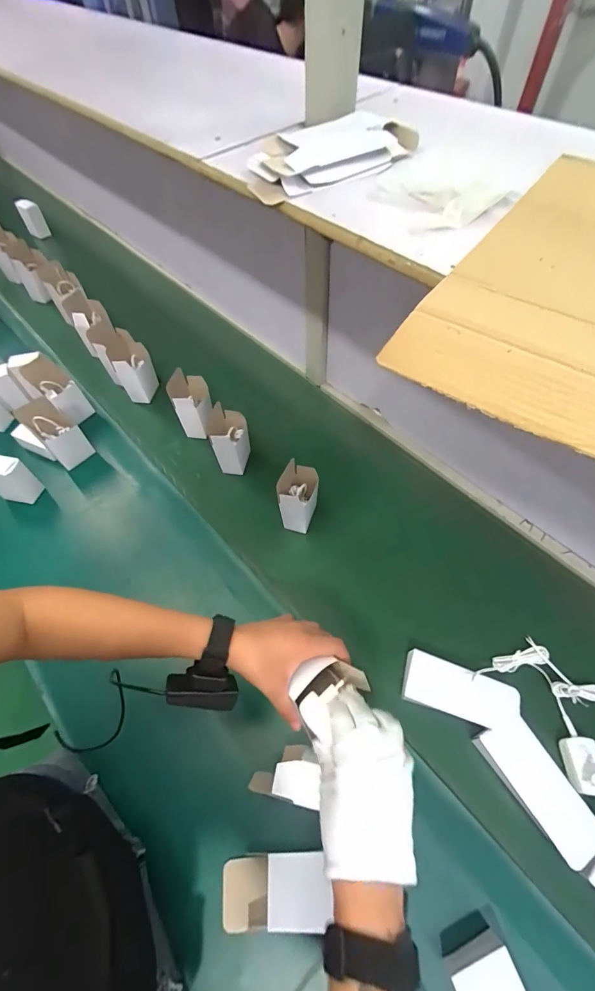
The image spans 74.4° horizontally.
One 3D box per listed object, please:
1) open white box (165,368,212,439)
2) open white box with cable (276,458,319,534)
[{"bbox_3d":[-0.214,-0.192,0.797,0.062,0.148,0.082,0,58,3],"label":"open white box"},{"bbox_3d":[0.004,0.003,0.678,0.060,0.134,0.072,6,58,6],"label":"open white box with cable"}]

